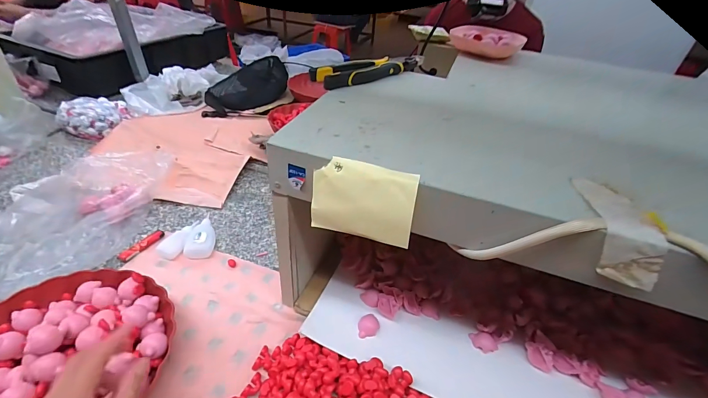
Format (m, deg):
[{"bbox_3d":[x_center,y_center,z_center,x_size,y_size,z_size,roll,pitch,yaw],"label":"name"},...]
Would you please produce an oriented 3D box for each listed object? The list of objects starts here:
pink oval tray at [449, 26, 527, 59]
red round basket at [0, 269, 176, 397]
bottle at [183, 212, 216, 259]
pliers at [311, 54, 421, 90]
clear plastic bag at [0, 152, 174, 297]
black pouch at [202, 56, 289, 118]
[{"bbox_3d":[0.267,-0.322,0.686,0.142,0.029,0.089,25,48,18],"label":"pink oval tray"},{"bbox_3d":[-0.345,0.193,0.393,0.234,0.079,0.232,3,45,-3],"label":"red round basket"},{"bbox_3d":[-0.260,0.060,0.593,0.044,0.027,0.110,3,38,-4],"label":"bottle"},{"bbox_3d":[0.028,-0.193,0.499,0.191,0.018,0.044,-22,46,-30],"label":"pliers"},{"bbox_3d":[-0.477,0.013,0.572,0.189,0.088,0.314,11,38,7],"label":"clear plastic bag"},{"bbox_3d":[-0.331,-0.361,1.081,0.145,0.070,0.365,21,41,19],"label":"black pouch"}]

